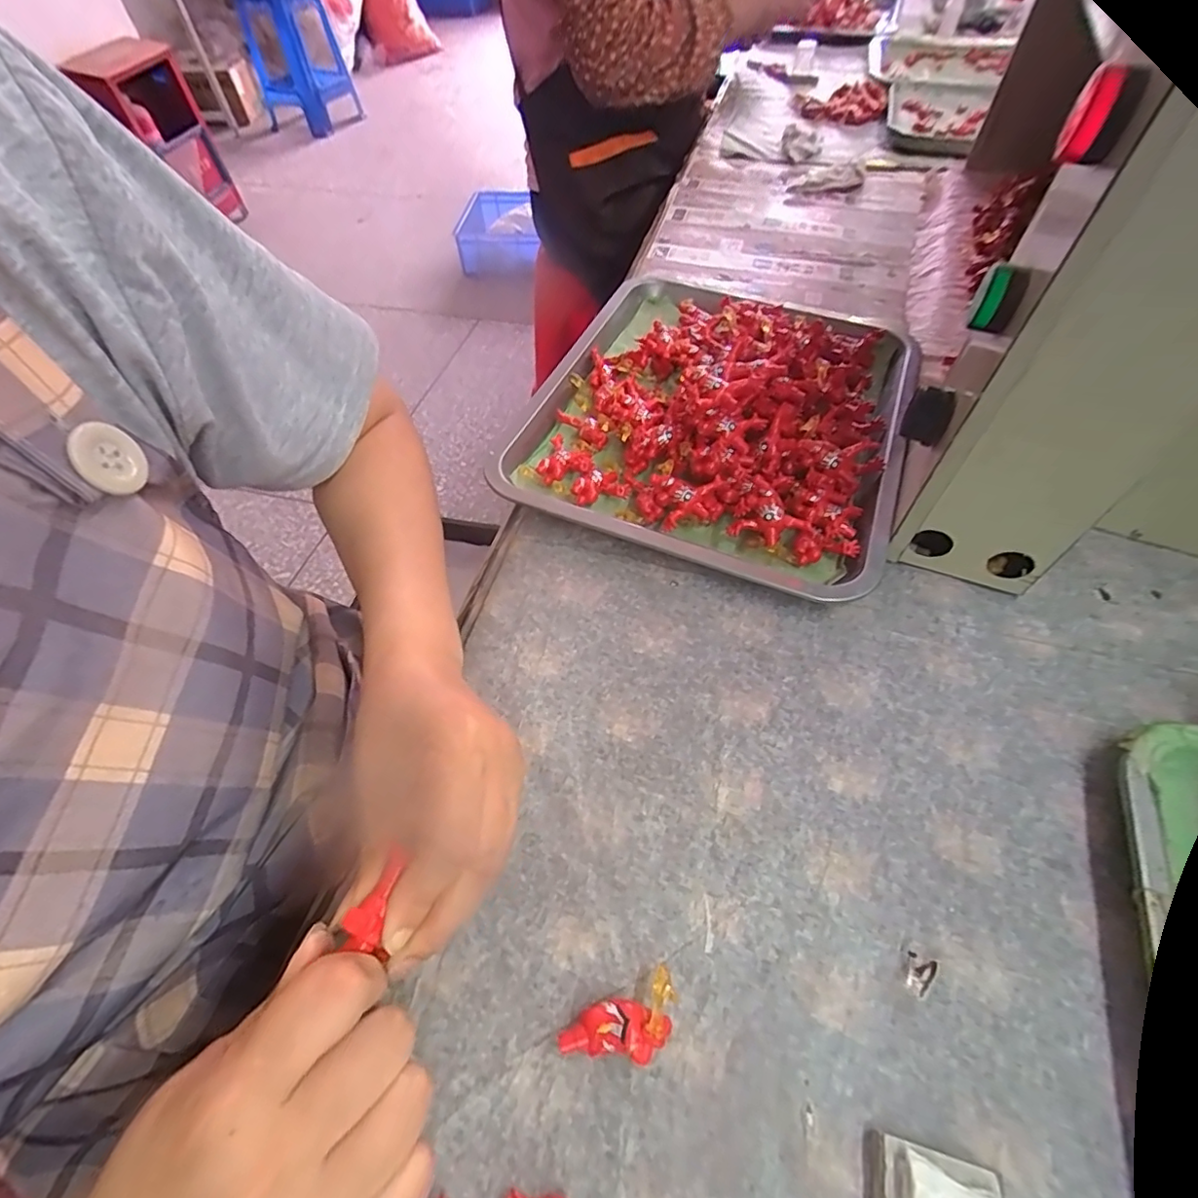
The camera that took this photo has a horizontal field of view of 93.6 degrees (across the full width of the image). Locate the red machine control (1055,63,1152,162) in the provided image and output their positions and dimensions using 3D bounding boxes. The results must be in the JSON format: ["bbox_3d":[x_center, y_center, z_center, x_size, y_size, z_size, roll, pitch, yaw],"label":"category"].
[{"bbox_3d":[0.188,-0.181,0.213,0.020,0.027,0.030,28,59,19],"label":"red machine control"}]

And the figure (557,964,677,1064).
[{"bbox_3d":[0.009,0.167,0.219,0.047,0.014,0.023,-21,57,-14],"label":"figure"}]

